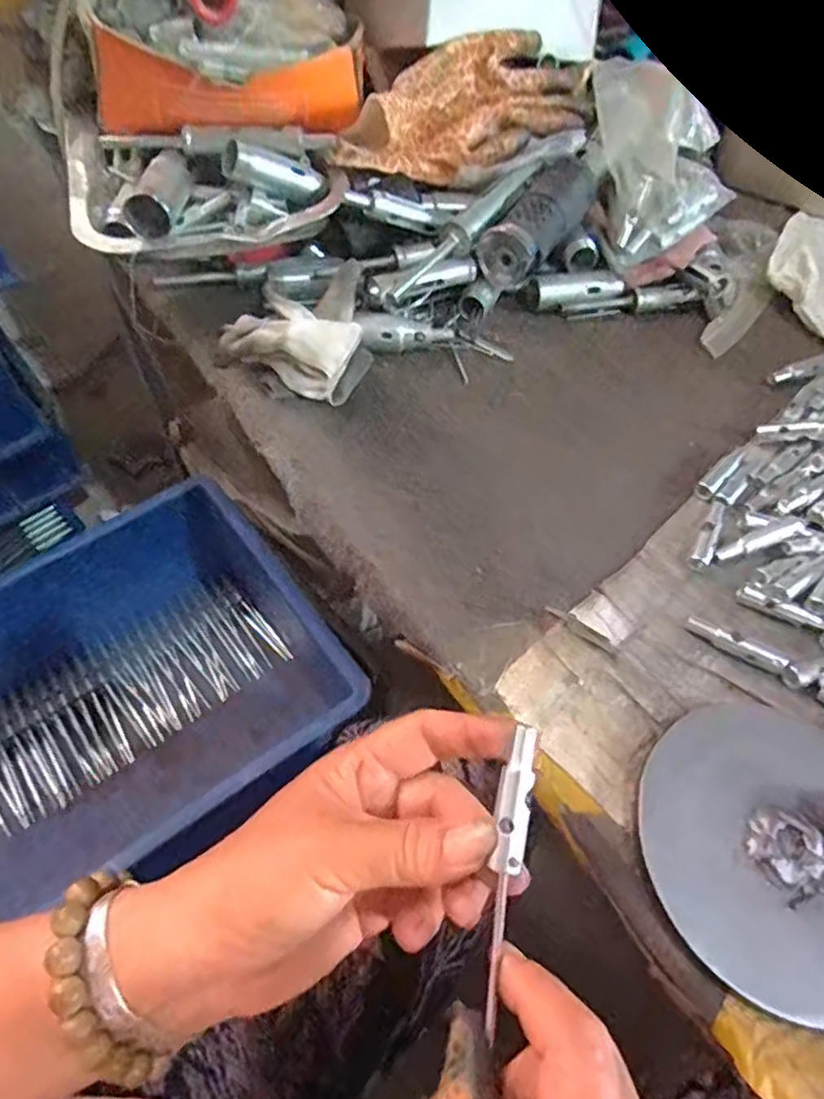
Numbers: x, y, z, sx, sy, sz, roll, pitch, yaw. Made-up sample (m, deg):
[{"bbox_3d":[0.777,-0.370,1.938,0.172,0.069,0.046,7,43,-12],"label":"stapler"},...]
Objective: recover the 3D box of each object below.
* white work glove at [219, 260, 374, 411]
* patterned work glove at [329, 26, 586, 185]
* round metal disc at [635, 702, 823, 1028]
[{"bbox_3d":[-0.077,-0.139,0.423,0.097,0.043,0.080,-3,58,-6],"label":"white work glove"},{"bbox_3d":[0.042,-0.323,0.474,0.221,0.053,0.080,-24,62,-18],"label":"patterned work glove"},{"bbox_3d":[0.159,0.130,0.287,0.112,0.013,0.120,2,58,-3],"label":"round metal disc"}]

